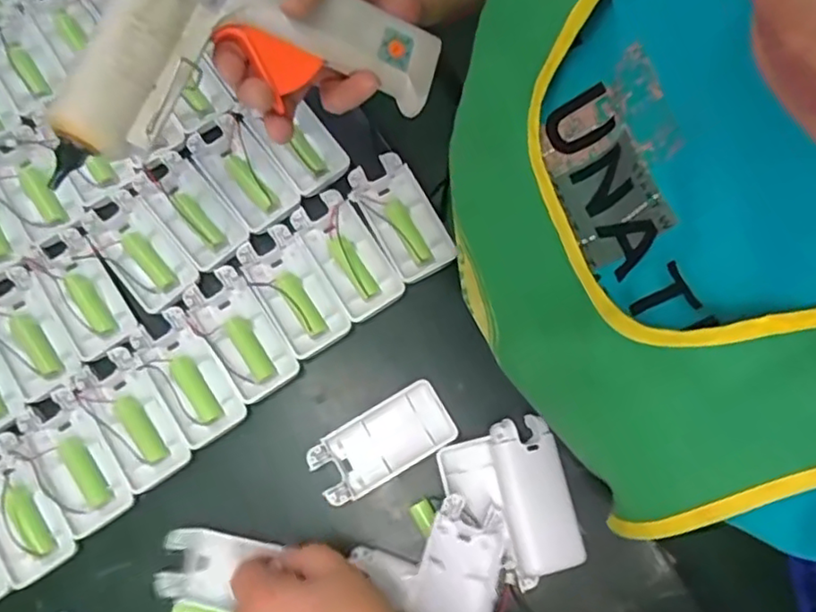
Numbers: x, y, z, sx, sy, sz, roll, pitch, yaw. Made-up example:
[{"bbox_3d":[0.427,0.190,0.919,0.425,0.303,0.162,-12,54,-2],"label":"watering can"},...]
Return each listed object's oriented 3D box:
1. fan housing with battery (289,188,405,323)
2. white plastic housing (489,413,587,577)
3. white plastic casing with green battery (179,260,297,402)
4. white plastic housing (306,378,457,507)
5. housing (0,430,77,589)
[{"bbox_3d":[-0.043,-0.037,0.453,0.045,0.015,0.093,-32,77,-6],"label":"fan housing with battery"},{"bbox_3d":[0.080,0.118,0.402,0.044,0.022,0.092,-14,76,-2],"label":"white plastic housing"},{"bbox_3d":[-0.117,0.019,0.443,0.044,0.014,0.093,-34,78,-6],"label":"white plastic casing with green battery"},{"bbox_3d":[-0.017,0.090,0.422,0.094,0.014,0.045,-30,77,-5],"label":"white plastic housing"},{"bbox_3d":[-0.258,0.132,0.414,0.045,0.015,0.093,-36,78,-7],"label":"housing"}]

